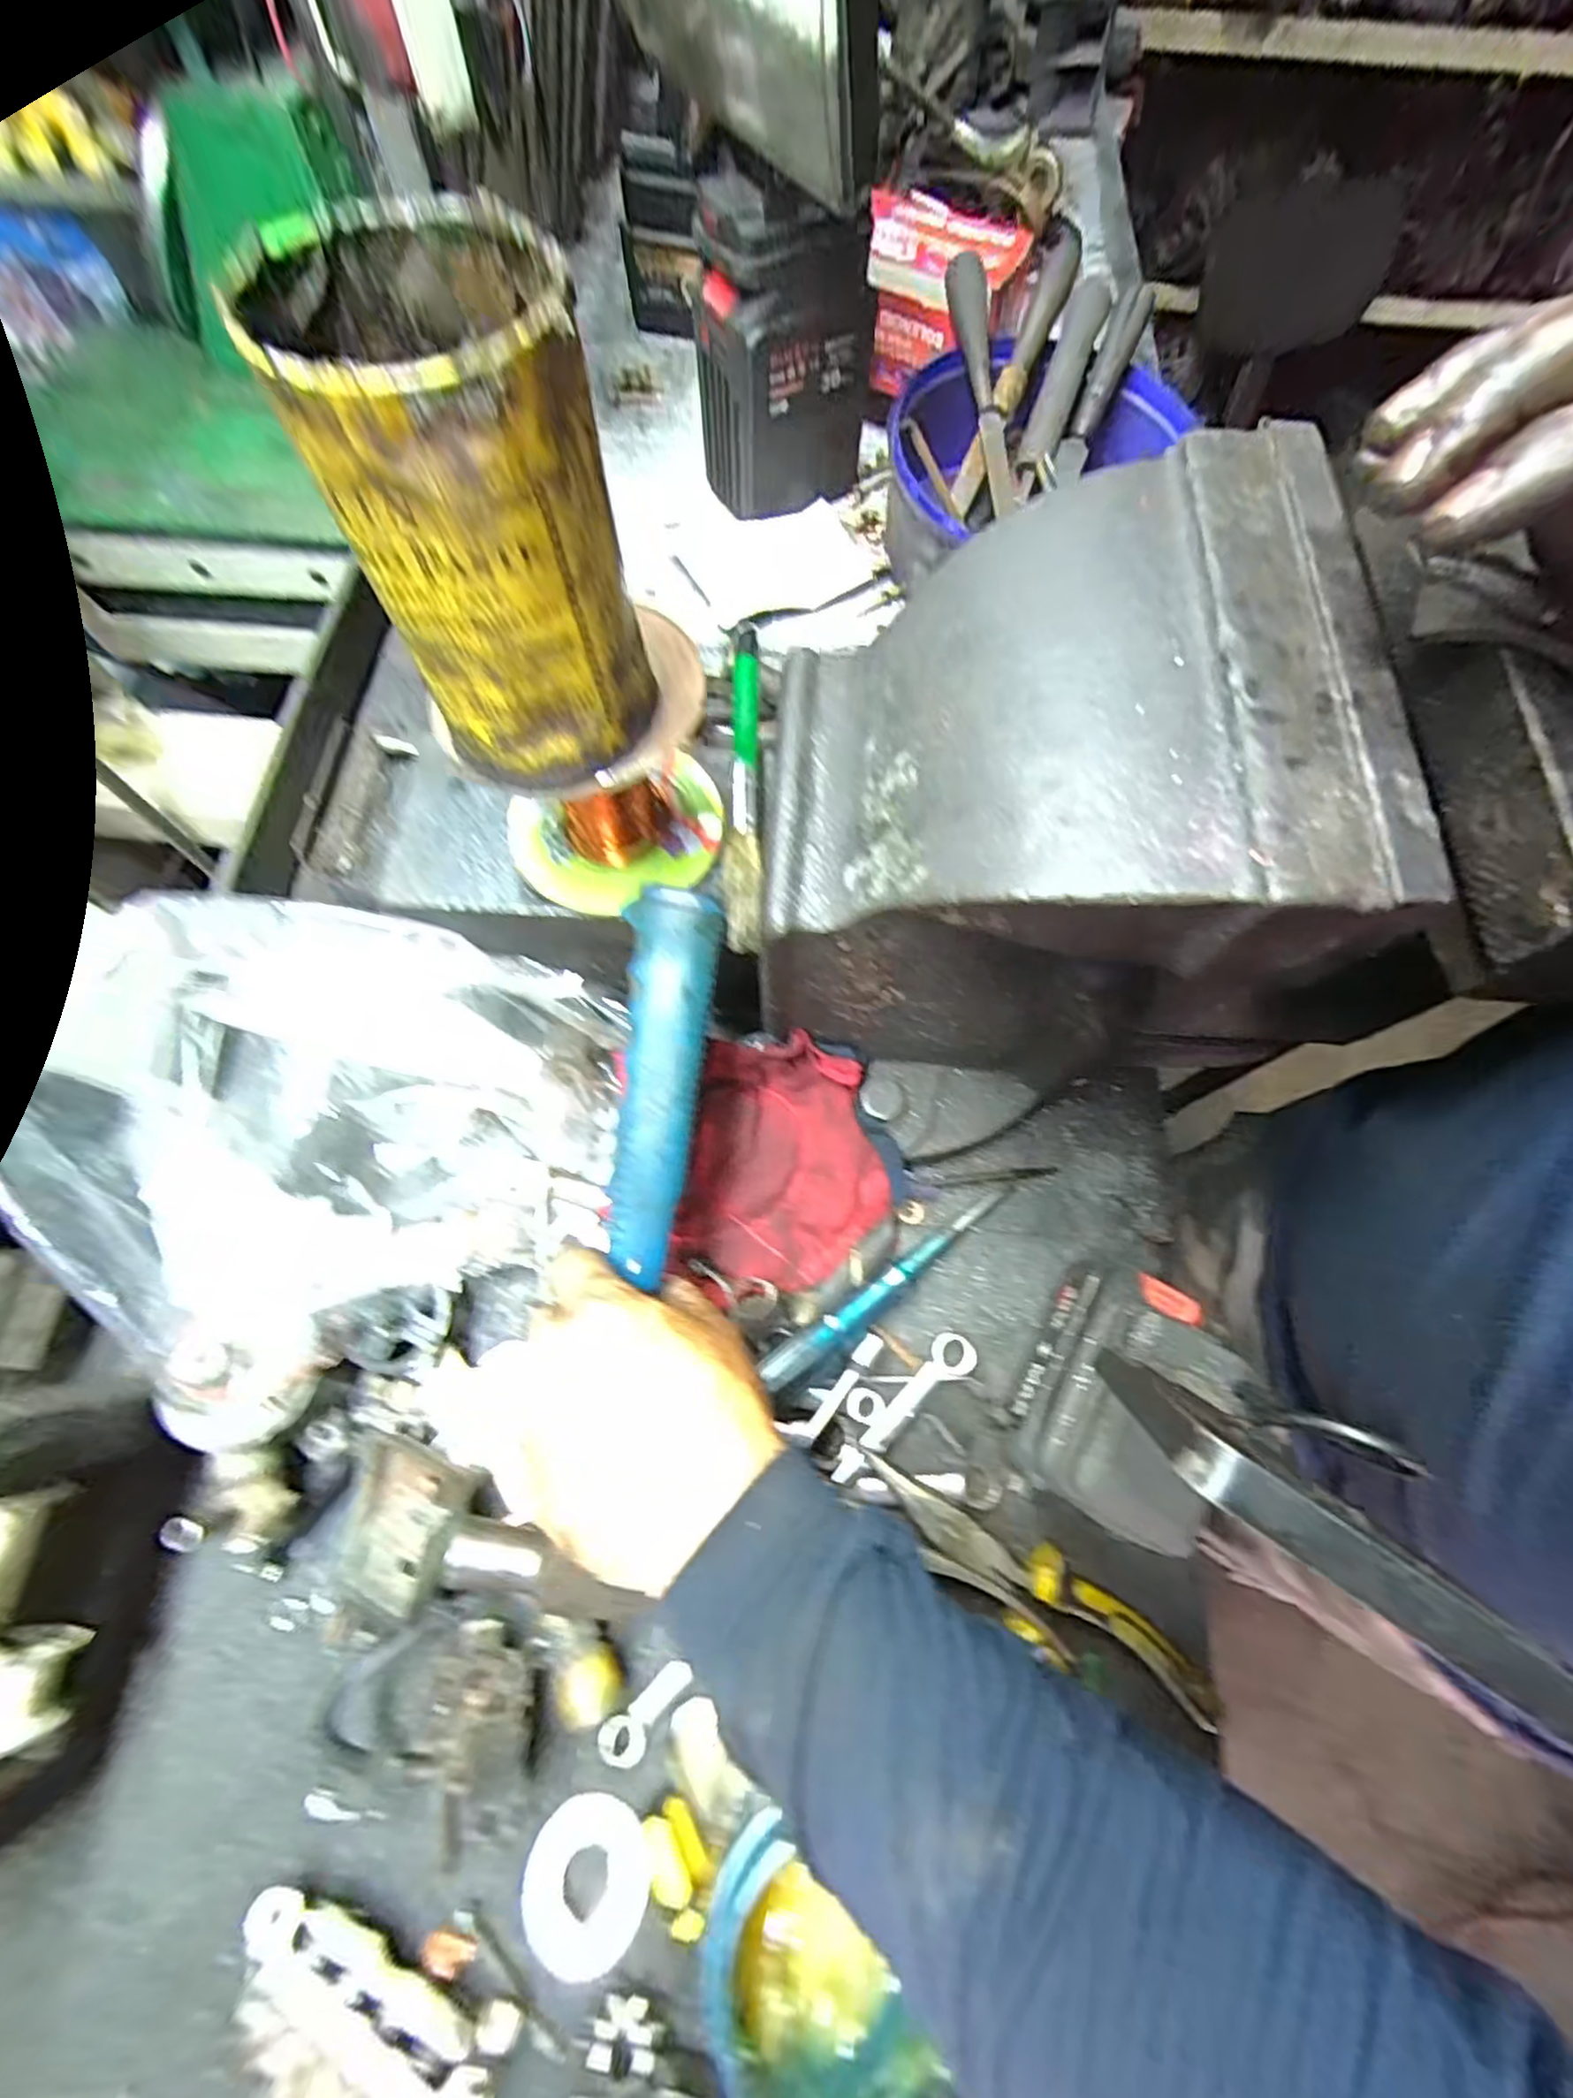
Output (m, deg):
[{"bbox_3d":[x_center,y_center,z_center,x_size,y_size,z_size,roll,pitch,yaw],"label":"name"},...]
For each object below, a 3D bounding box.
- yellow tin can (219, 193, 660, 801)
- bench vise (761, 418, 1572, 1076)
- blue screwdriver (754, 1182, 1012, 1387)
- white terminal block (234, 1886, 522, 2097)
[{"bbox_3d":[-0.086,-0.146,0.207,0.074,0.114,0.077,-20,71,-9],"label":"yellow tin can"},{"bbox_3d":[0.122,-0.094,0.313,0.249,0.210,0.182,6,69,1],"label":"bench vise"},{"bbox_3d":[0.060,0.127,0.390,0.174,0.017,0.018,-29,72,-26],"label":"blue screwdriver"},{"bbox_3d":[-0.172,0.395,0.282,0.112,0.034,0.059,23,70,7],"label":"white terminal block"}]

